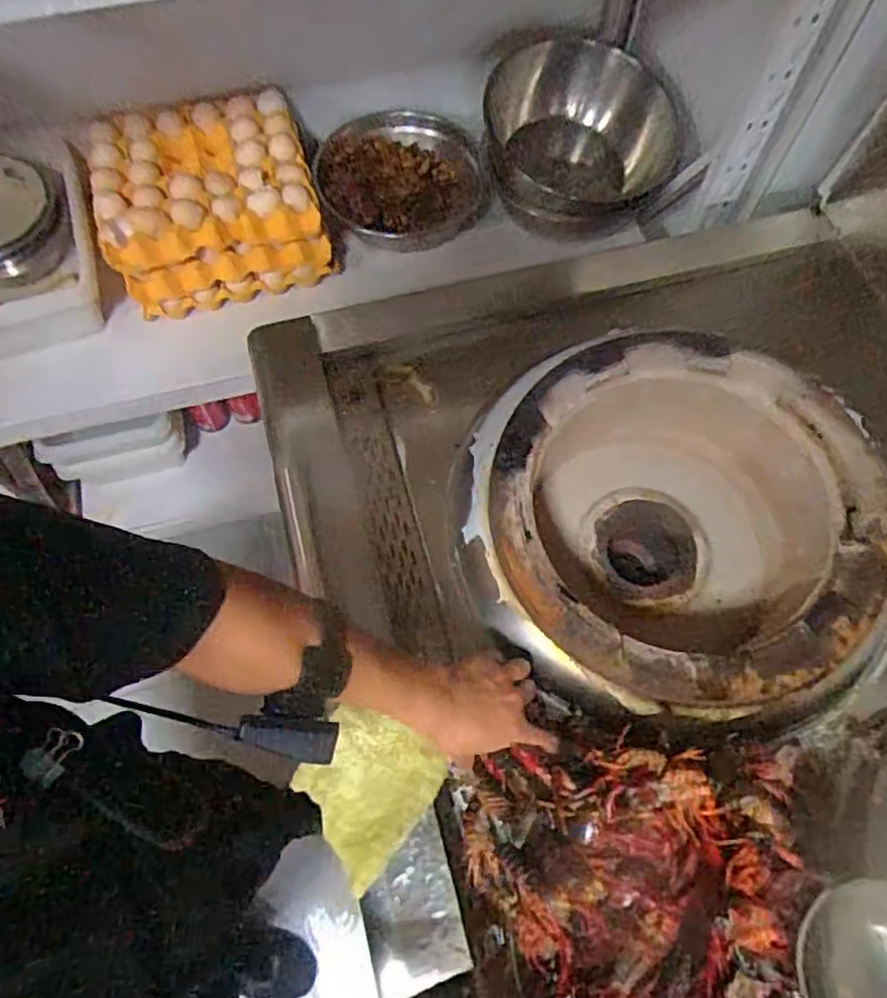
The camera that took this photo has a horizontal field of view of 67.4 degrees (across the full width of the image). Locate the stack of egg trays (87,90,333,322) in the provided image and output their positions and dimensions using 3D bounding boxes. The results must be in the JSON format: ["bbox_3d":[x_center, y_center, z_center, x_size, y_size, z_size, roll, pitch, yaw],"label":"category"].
[{"bbox_3d":[-0.323,-0.410,0.925,0.278,0.140,0.229,-15,67,-9],"label":"stack of egg trays"}]

